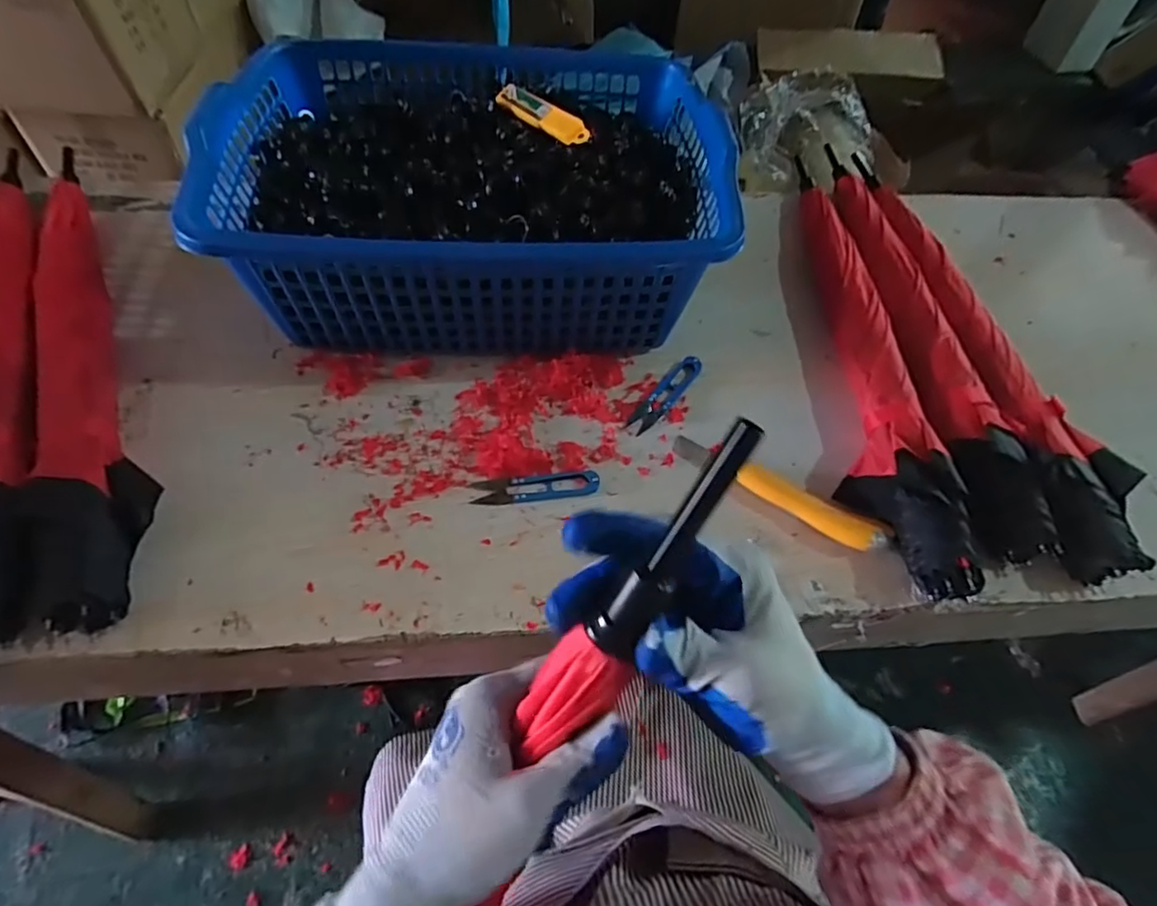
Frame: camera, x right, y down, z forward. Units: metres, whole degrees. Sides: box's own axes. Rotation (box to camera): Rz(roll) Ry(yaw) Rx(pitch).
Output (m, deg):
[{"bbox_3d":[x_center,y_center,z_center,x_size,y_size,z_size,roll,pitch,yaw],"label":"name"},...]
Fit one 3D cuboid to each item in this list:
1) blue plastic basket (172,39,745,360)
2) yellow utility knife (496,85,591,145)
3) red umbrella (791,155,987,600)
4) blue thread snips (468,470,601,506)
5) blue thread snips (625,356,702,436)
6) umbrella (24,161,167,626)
[{"bbox_3d":[-0.102,-0.275,0.649,0.468,0.181,0.352,-3,55,-4],"label":"blue plastic basket"},{"bbox_3d":[-0.037,-0.341,0.602,0.031,0.014,0.127,-33,62,-23],"label":"yellow utility knife"},{"bbox_3d":[0.306,-0.131,0.653,0.079,0.058,0.599,5,55,1],"label":"red umbrella"},{"bbox_3d":[-0.039,0.030,0.544,0.113,0.011,0.026,-6,55,-6],"label":"blue thread snips"},{"bbox_3d":[0.089,-0.061,0.617,0.027,0.013,0.113,33,60,19],"label":"blue thread snips"},{"bbox_3d":[-0.468,-0.097,0.570,0.072,0.070,0.559,-21,58,-16],"label":"umbrella"}]

